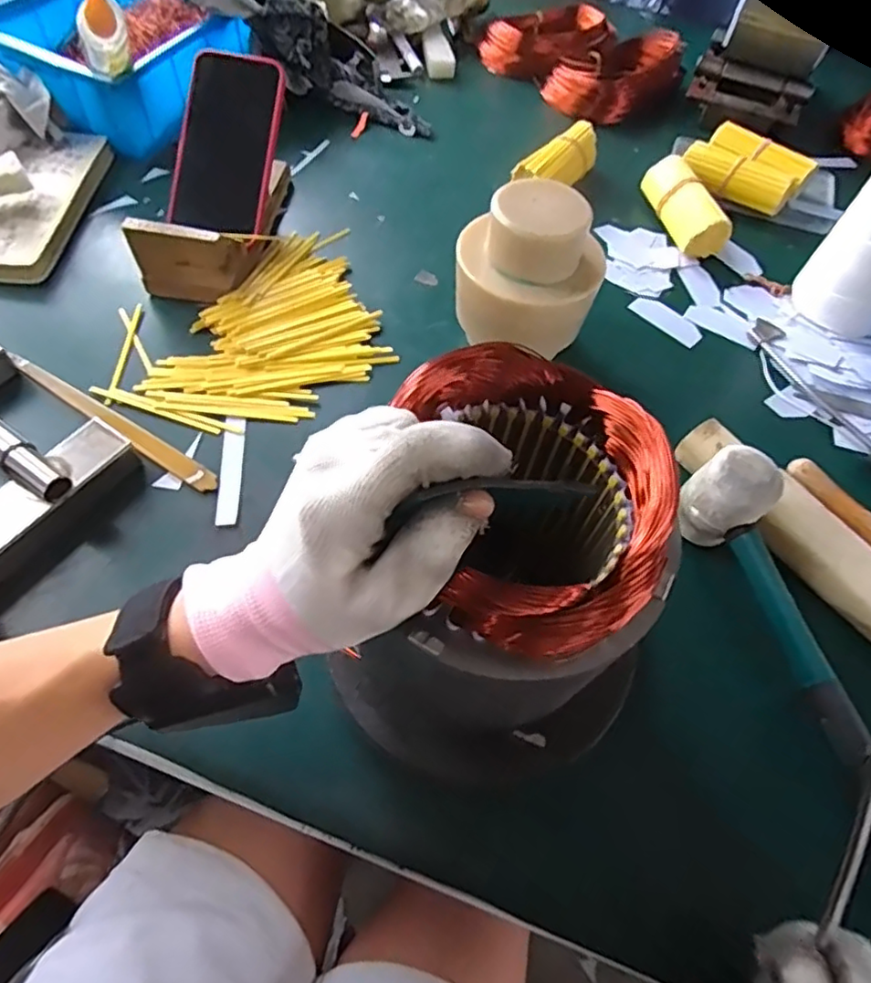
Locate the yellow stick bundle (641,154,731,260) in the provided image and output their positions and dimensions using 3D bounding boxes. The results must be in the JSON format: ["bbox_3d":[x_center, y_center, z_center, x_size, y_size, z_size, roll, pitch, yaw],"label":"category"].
[{"bbox_3d":[0.253,-0.292,0.617,0.046,0.042,0.121,-10,59,-11],"label":"yellow stick bundle"}]

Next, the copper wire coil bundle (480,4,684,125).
[{"bbox_3d":[0.193,-0.574,0.801,0.244,0.051,0.173,42,64,19],"label":"copper wire coil bundle"}]

